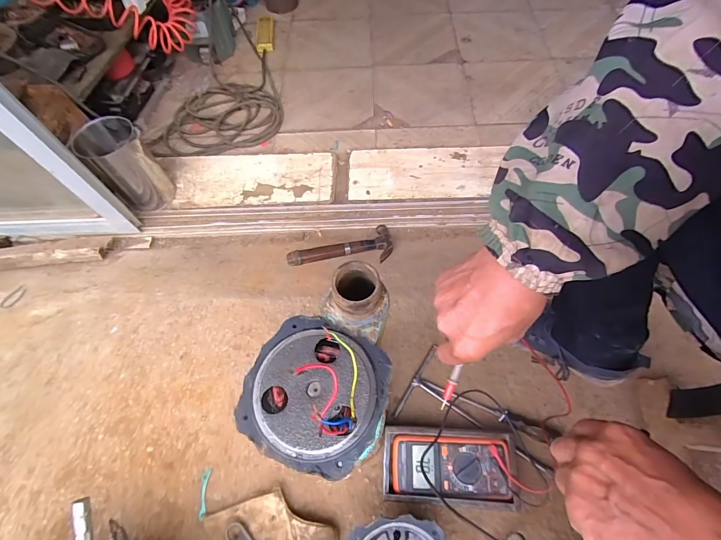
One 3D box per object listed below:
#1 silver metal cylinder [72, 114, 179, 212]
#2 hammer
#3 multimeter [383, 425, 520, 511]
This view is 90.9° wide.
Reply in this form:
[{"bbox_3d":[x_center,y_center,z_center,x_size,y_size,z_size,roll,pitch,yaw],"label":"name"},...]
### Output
[{"bbox_3d":[-0.578,-0.252,0.898,0.131,0.213,0.131,-41,68,-17],"label":"silver metal cylinder"},{"bbox_3d":[-0.048,-0.063,0.845,0.241,0.033,0.109,-4,62,0],"label":"hammer"},{"bbox_3d":[0.139,0.310,0.564,0.200,0.046,0.104,2,62,5],"label":"multimeter"}]

